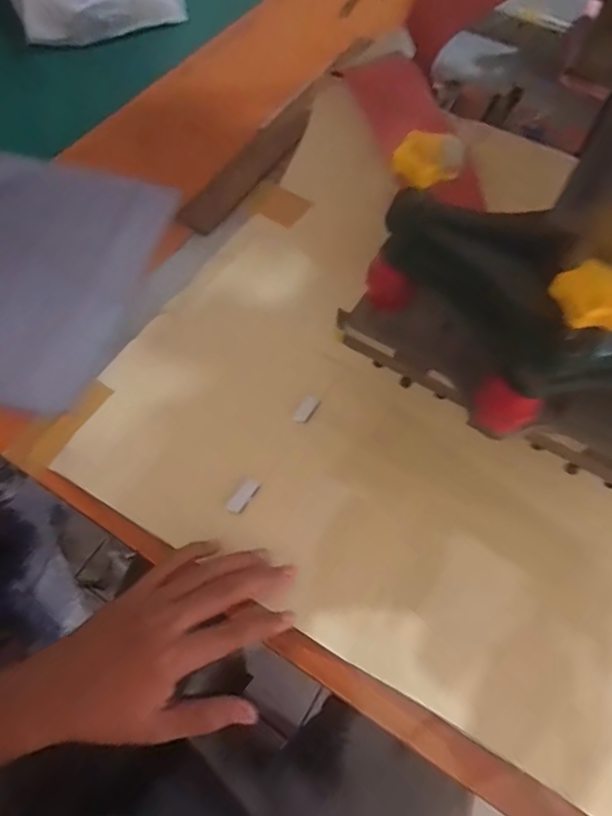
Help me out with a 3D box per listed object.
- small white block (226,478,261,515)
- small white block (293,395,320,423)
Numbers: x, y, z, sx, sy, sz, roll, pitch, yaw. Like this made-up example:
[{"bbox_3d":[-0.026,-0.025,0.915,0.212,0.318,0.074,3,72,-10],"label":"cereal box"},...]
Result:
[{"bbox_3d":[-0.051,0.072,0.417,0.014,0.004,0.032,33,67,15],"label":"small white block"},{"bbox_3d":[0.000,0.001,0.464,0.014,0.004,0.030,31,66,14],"label":"small white block"}]

